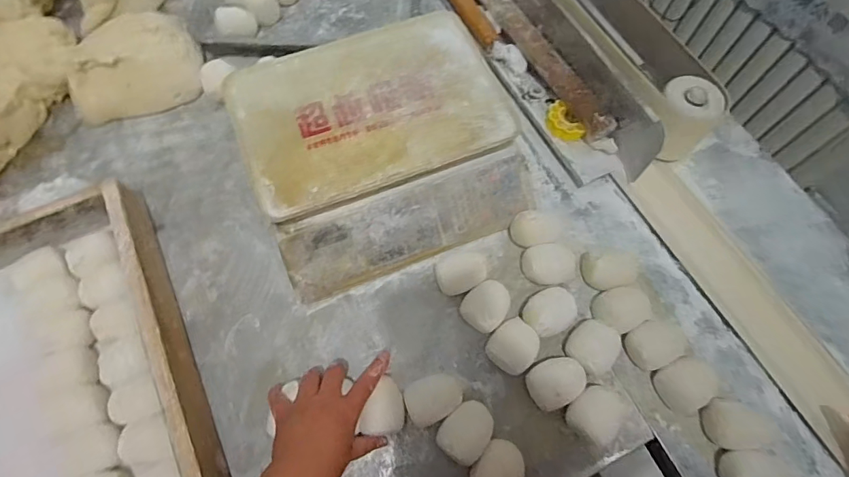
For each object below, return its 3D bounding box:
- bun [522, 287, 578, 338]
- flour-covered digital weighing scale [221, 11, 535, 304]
[{"bbox_3d":[0.154,0.092,0.569,0.063,0.047,0.051,-33,72,-13],"label":"bun"},{"bbox_3d":[-0.055,-0.123,0.621,0.329,0.103,0.304,-20,69,-8],"label":"flour-covered digital weighing scale"}]

